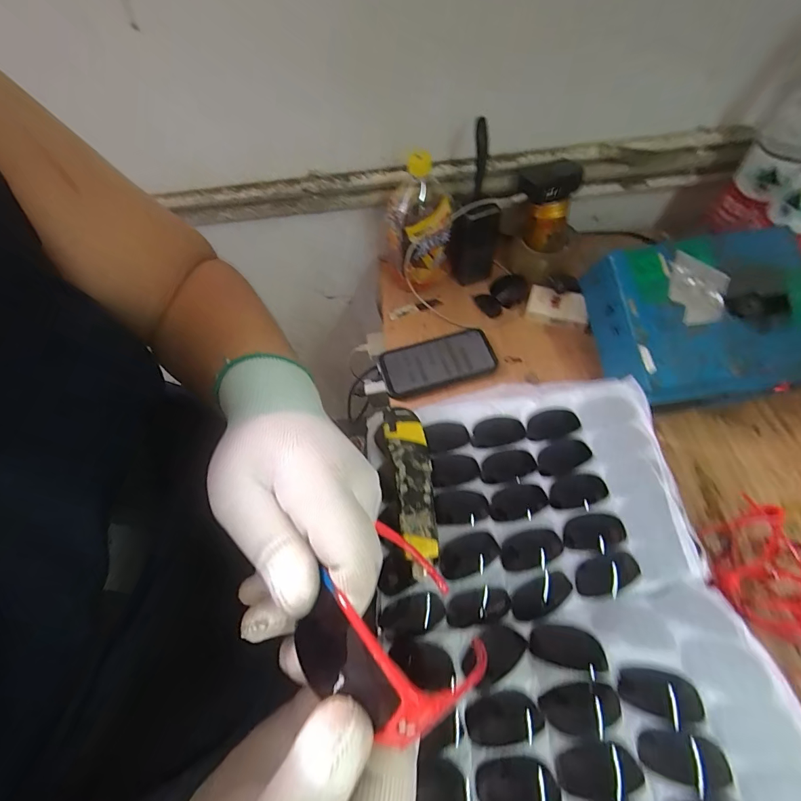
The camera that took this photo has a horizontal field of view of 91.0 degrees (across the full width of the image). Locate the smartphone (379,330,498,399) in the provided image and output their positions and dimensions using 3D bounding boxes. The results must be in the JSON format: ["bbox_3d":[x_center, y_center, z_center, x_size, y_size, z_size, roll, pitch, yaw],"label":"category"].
[{"bbox_3d":[0.054,-0.057,0.574,0.161,0.013,0.084,-16,60,-6],"label":"smartphone"}]

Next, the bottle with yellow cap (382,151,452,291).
[{"bbox_3d":[0.026,-0.260,0.588,0.090,0.198,0.102,-9,60,0],"label":"bottle with yellow cap"}]

